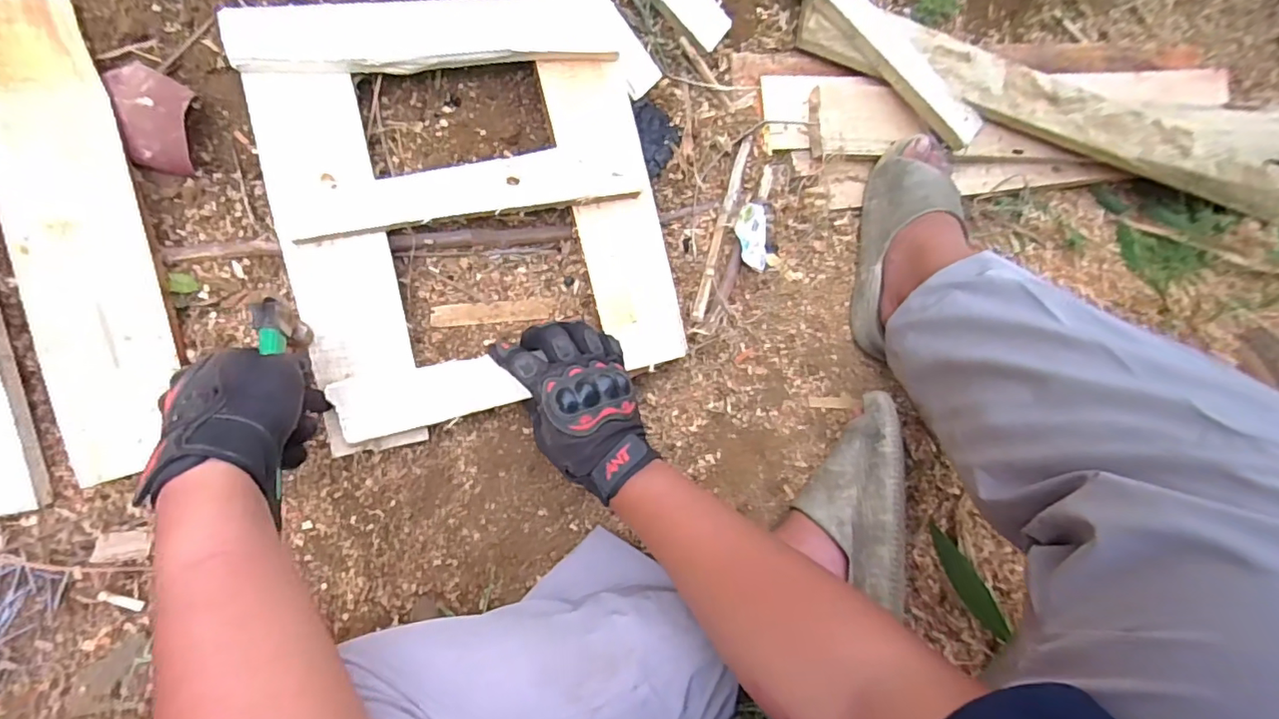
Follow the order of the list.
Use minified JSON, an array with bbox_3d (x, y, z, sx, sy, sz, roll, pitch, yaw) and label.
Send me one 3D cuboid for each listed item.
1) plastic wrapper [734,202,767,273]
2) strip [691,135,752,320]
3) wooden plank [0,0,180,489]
[{"bbox_3d":[0.133,-0.144,0.648,0.043,0.020,0.078,-2,88,-9],"label":"plastic wrapper"},{"bbox_3d":[0.099,-0.158,0.647,0.015,0.015,0.249,20,70,-8],"label":"strip"},{"bbox_3d":[-0.466,-0.101,0.454,0.087,0.033,0.390,-12,89,-9],"label":"wooden plank"}]

